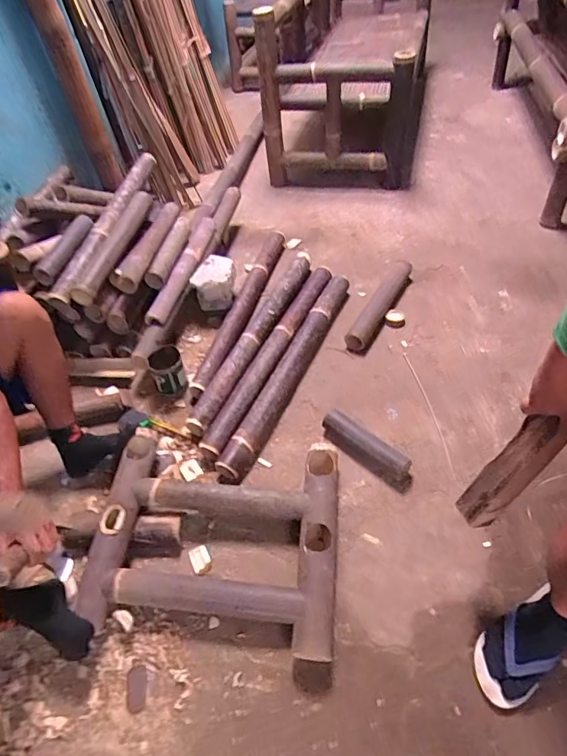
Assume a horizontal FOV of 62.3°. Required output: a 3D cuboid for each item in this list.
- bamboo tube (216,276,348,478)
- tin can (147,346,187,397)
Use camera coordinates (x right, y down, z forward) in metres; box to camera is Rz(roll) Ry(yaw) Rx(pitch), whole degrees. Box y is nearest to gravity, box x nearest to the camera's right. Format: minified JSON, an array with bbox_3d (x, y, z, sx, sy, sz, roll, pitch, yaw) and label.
[{"bbox_3d":[0.028,-0.046,1.417,0.079,0.065,0.844,17,53,20],"label":"bamboo tube"},{"bbox_3d":[-0.340,-0.017,1.383,0.090,0.132,0.105,-19,49,-9],"label":"tin can"}]

